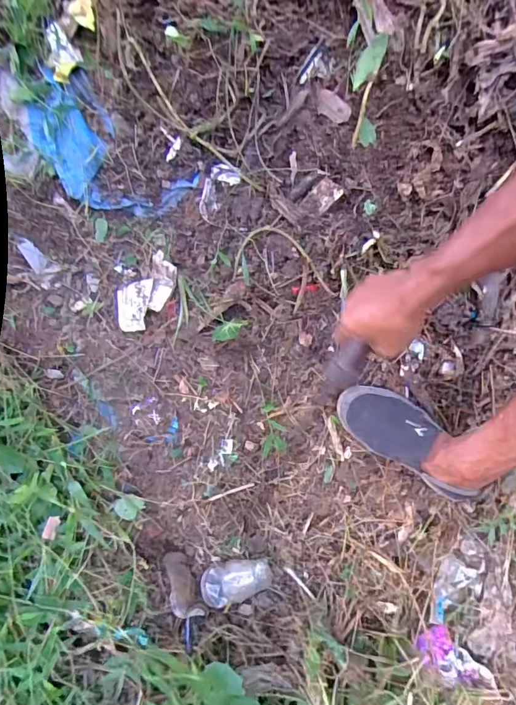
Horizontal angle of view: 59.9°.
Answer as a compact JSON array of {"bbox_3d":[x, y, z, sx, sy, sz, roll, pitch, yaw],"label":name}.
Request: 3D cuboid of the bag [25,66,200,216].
[{"bbox_3d":[-0.307,-0.389,0.855,0.347,0.063,0.183,44,79,-12],"label":"bag"}]

